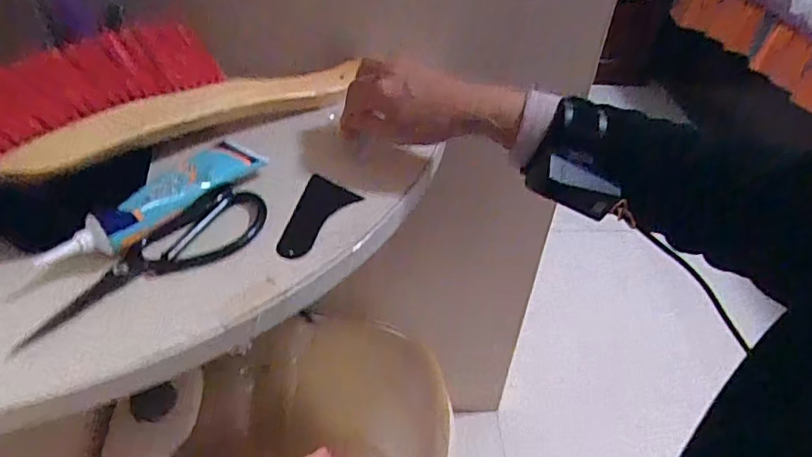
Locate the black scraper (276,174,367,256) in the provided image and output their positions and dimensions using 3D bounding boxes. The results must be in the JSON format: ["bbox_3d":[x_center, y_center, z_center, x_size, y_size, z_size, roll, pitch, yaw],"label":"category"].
[{"bbox_3d":[-0.068,-0.011,0.460,0.045,0.010,0.096,14,43,0],"label":"black scraper"}]

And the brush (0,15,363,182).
[{"bbox_3d":[-0.201,-0.125,0.499,0.350,0.035,0.115,-18,82,-34],"label":"brush"}]

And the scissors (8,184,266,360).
[{"bbox_3d":[-0.181,0.022,0.408,0.055,0.020,0.190,30,48,26],"label":"scissors"}]

